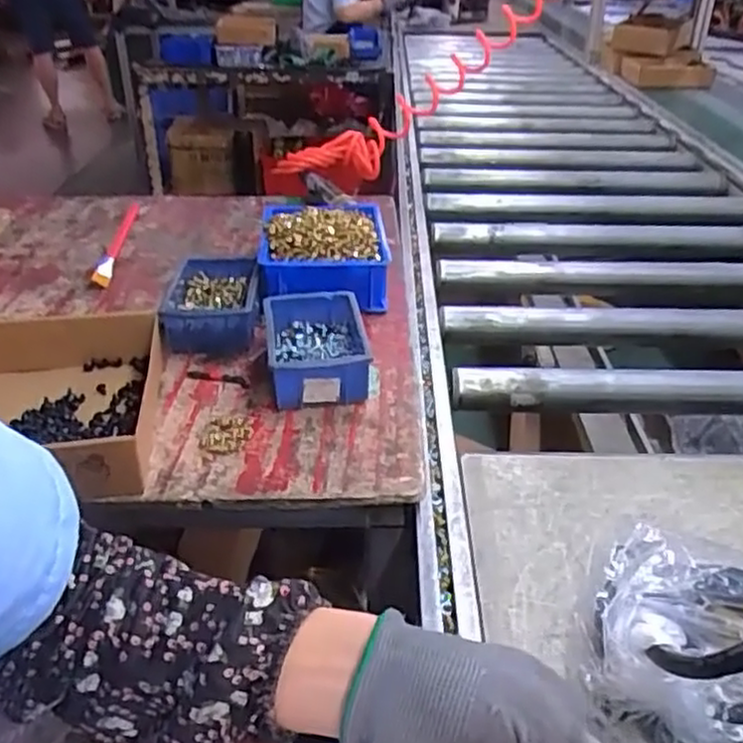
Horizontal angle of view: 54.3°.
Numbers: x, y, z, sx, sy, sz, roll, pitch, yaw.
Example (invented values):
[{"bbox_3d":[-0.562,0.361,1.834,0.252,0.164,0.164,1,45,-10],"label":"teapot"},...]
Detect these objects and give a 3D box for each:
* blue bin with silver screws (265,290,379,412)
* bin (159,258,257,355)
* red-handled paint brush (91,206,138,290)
[{"bbox_3d":[-0.051,-0.024,0.718,0.098,0.051,0.154,-7,33,-8],"label":"blue bin with silver screws"},{"bbox_3d":[-0.176,-0.076,0.808,0.099,0.050,0.149,-4,32,-3],"label":"bin"},{"bbox_3d":[-0.357,-0.180,1.017,0.023,0.017,0.271,-5,32,-5],"label":"red-handled paint brush"}]

